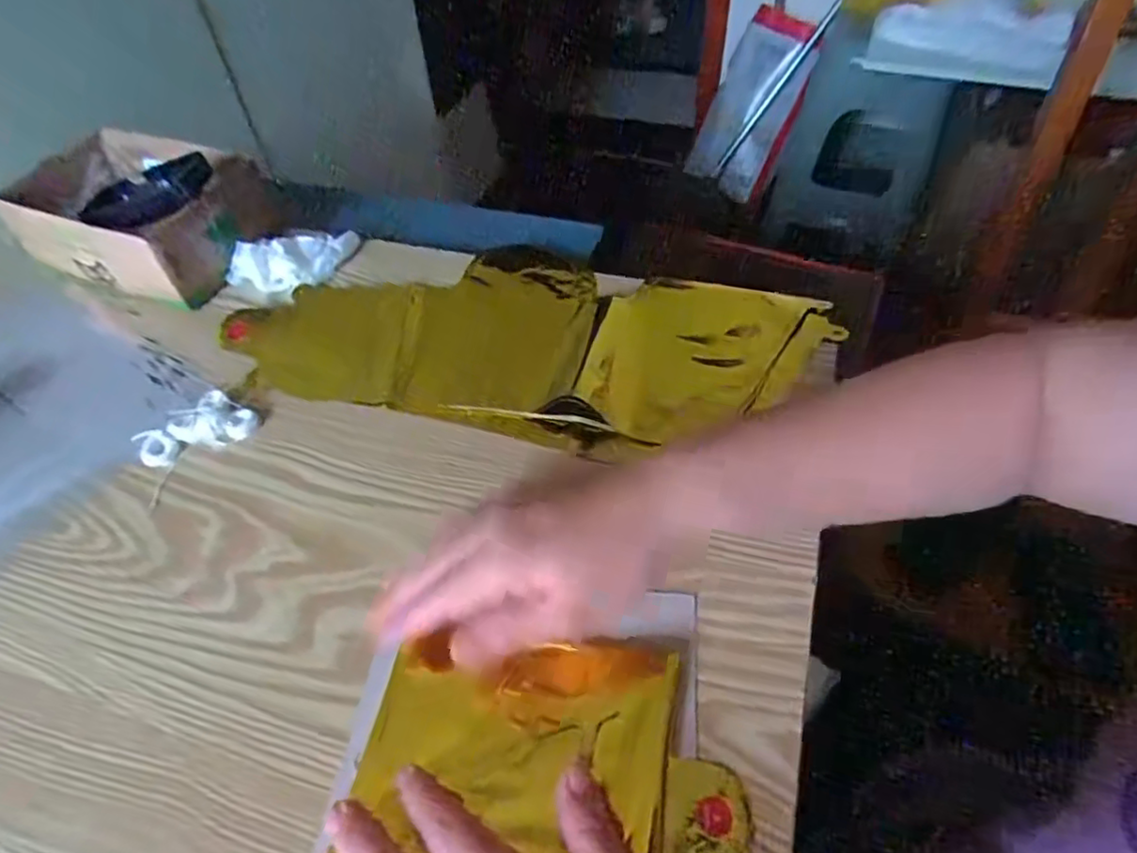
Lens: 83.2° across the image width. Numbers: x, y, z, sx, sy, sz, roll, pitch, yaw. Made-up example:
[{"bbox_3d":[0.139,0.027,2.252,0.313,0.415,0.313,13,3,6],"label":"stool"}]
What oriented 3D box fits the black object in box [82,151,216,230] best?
[{"bbox_3d":[-0.340,-0.189,0.521,0.127,0.026,0.034,-13,48,15],"label":"black object in box"}]

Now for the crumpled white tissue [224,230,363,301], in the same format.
[{"bbox_3d":[-0.235,-0.142,0.545,0.107,0.027,0.054,-16,51,-9],"label":"crumpled white tissue"}]

